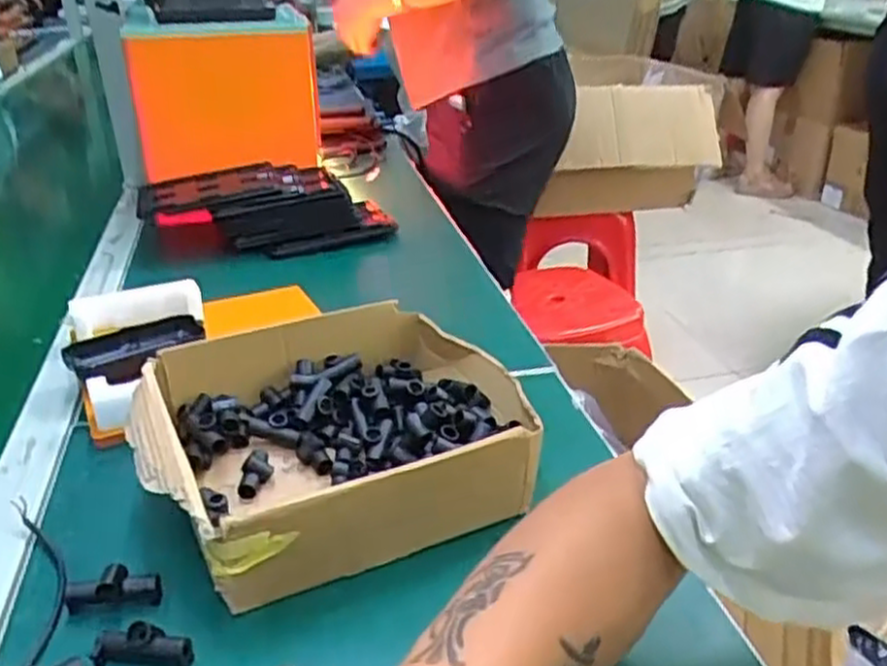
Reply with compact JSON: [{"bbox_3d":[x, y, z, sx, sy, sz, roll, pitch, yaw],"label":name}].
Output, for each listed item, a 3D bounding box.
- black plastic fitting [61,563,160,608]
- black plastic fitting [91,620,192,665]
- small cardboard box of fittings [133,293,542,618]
[{"bbox_3d":[-0.188,0.147,0.439,0.051,0.019,0.019,-4,28,-5],"label":"black plastic fitting"},{"bbox_3d":[-0.158,0.165,0.403,0.049,0.016,0.016,3,28,8],"label":"black plastic fitting"},{"bbox_3d":[-0.072,0.065,0.541,0.264,0.070,0.214,-14,30,-23],"label":"small cardboard box of fittings"}]

